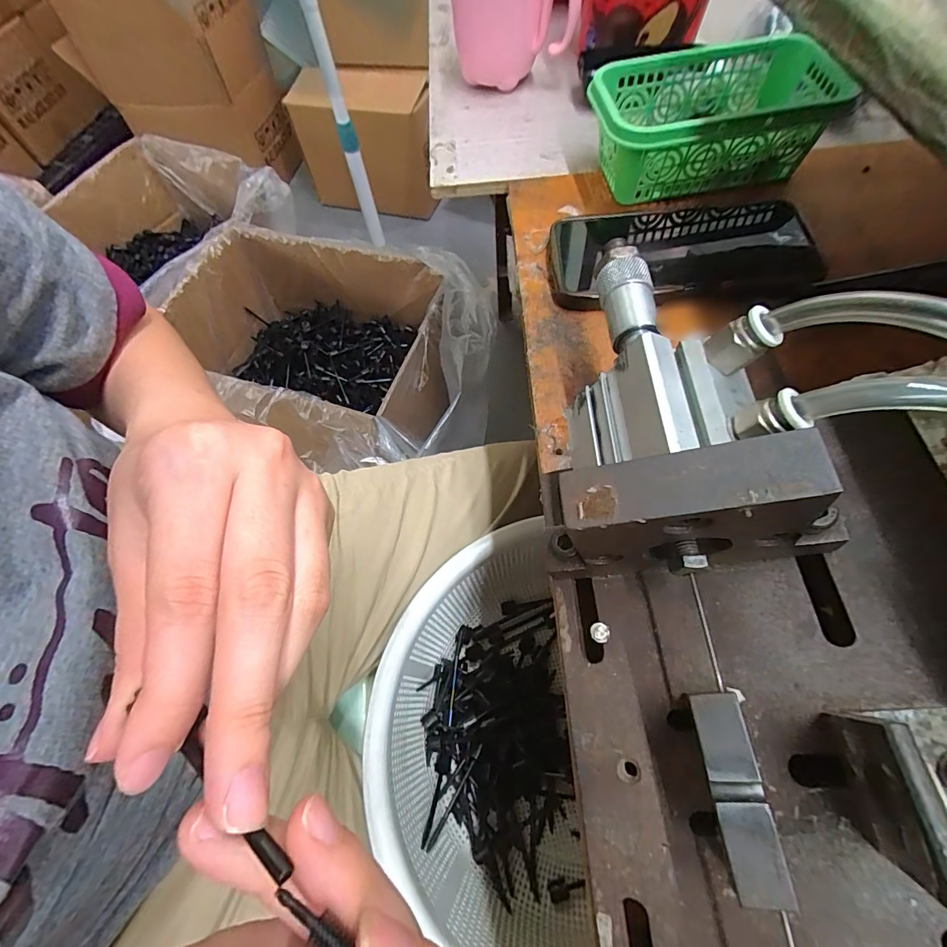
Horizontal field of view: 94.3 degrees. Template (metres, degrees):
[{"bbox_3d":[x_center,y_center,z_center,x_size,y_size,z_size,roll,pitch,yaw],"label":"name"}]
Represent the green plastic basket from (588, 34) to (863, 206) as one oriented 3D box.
[{"bbox_3d":[0.163,-0.251,0.320,0.150,0.055,0.098,-3,64,2],"label":"green plastic basket"}]

